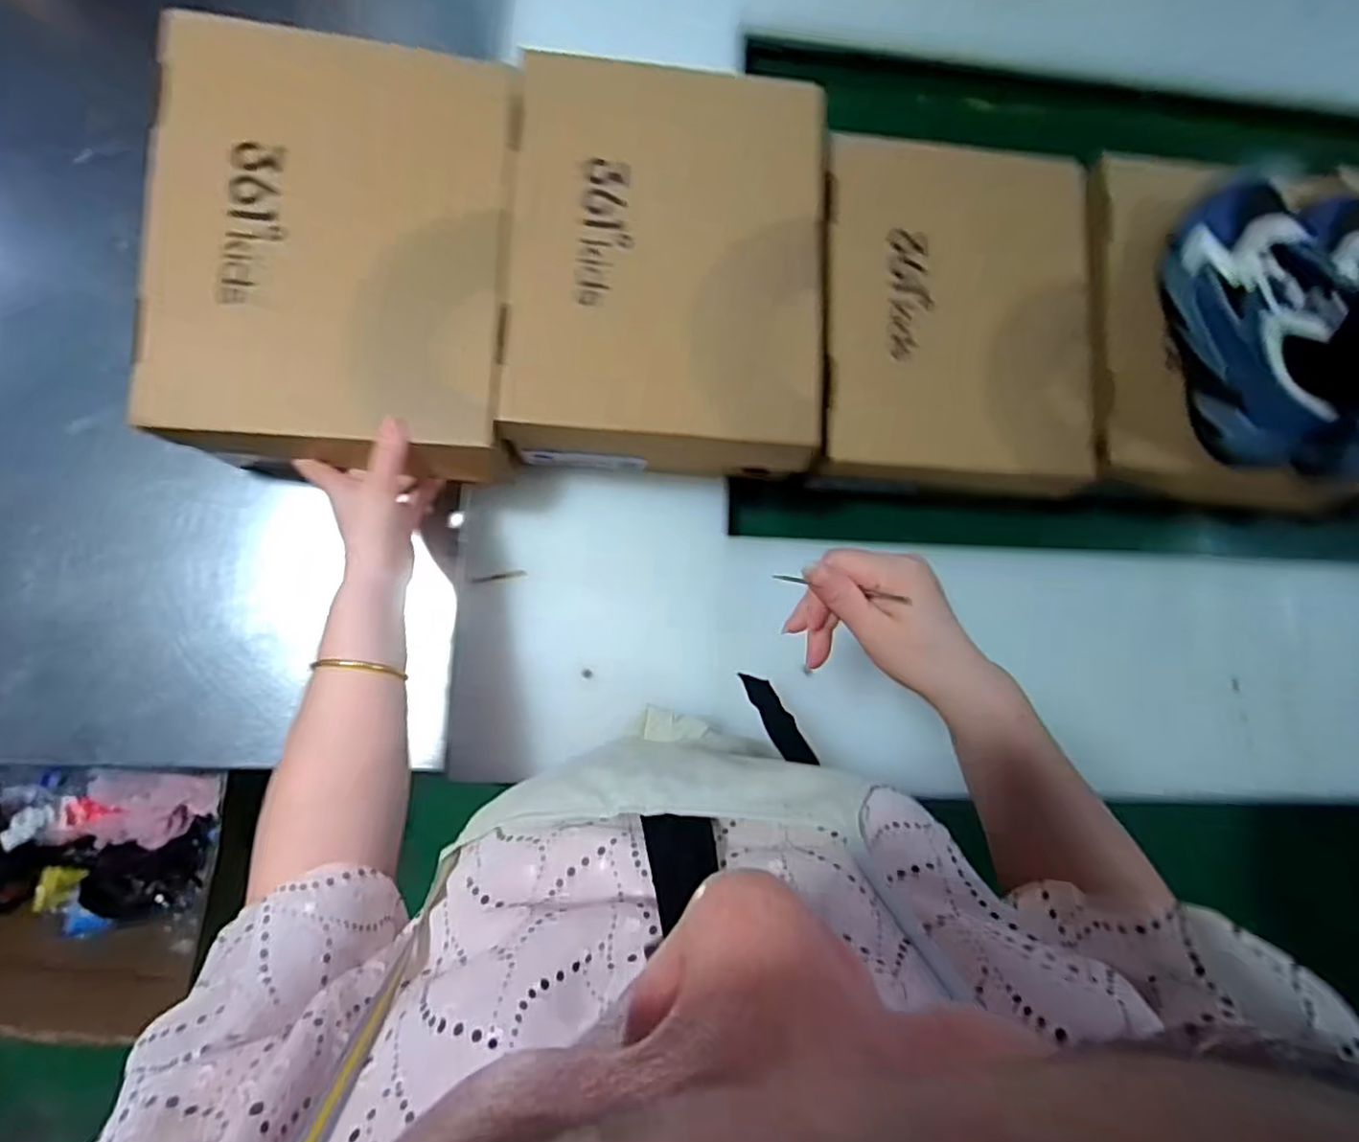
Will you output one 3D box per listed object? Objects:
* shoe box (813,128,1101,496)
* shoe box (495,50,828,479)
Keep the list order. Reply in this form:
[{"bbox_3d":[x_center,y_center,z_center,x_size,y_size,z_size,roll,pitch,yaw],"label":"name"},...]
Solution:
[{"bbox_3d":[0.262,-0.239,0.635,0.245,0.090,0.318,2,85,-4],"label":"shoe box"},{"bbox_3d":[-0.005,-0.254,0.576,0.255,0.121,0.322,4,85,-3],"label":"shoe box"}]

